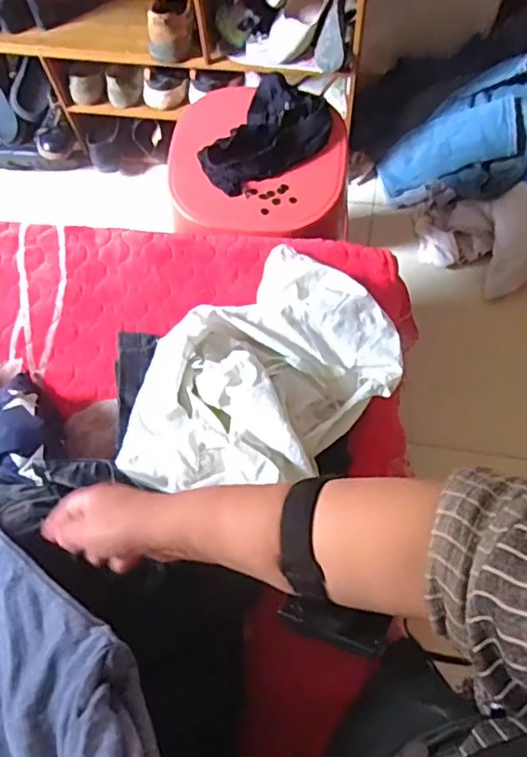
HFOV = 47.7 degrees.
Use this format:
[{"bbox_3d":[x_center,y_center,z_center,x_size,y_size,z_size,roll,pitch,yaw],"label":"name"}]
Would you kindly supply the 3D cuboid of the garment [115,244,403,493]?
[{"bbox_3d":[-0.003,-0.003,0.768,0.254,0.091,0.383,43,77,16],"label":"garment"}]

